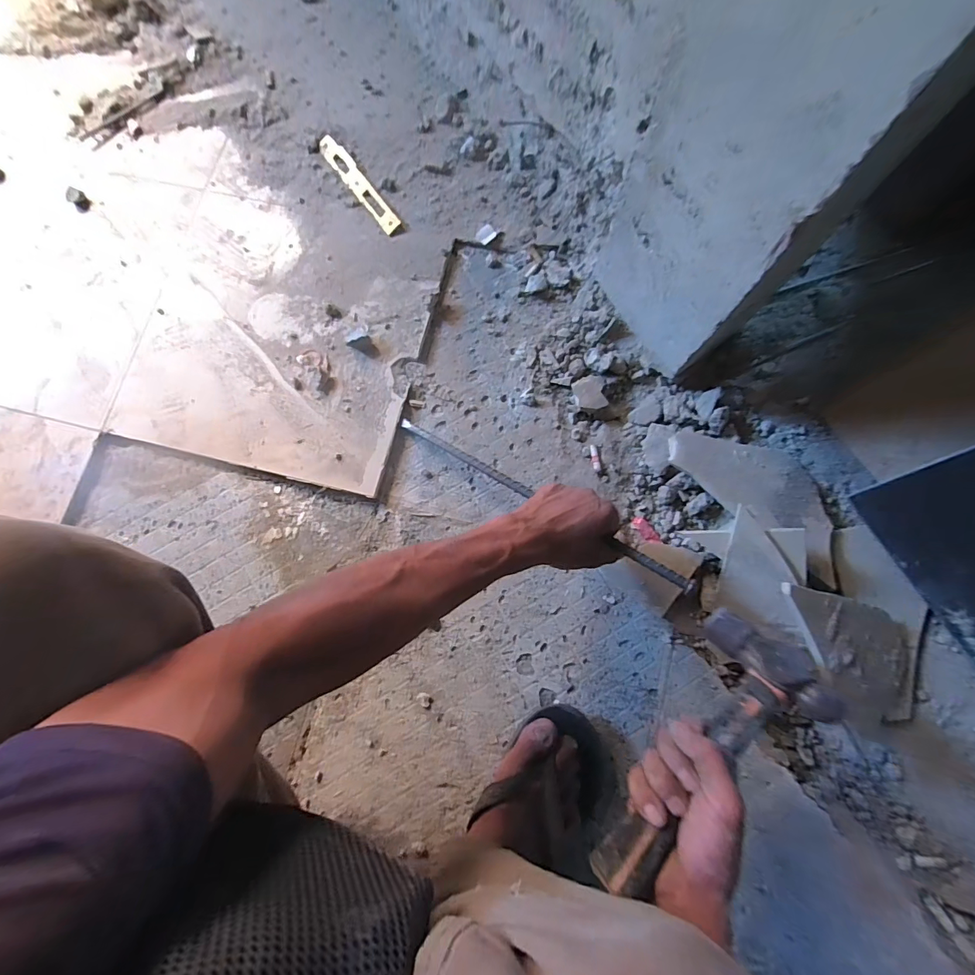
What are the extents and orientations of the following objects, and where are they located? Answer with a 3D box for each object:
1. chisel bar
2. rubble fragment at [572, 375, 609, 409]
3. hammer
[{"bbox_3d":[0.045,0.006,0.498,0.390,0.012,0.011,31,81,24],"label":"chisel bar"},{"bbox_3d":[0.138,-0.128,0.583,0.045,0.013,0.045,0,79,1],"label":"rubble fragment"},{"bbox_3d":[0.178,0.219,0.363,0.251,0.054,0.105,-37,80,-21],"label":"hammer"}]

